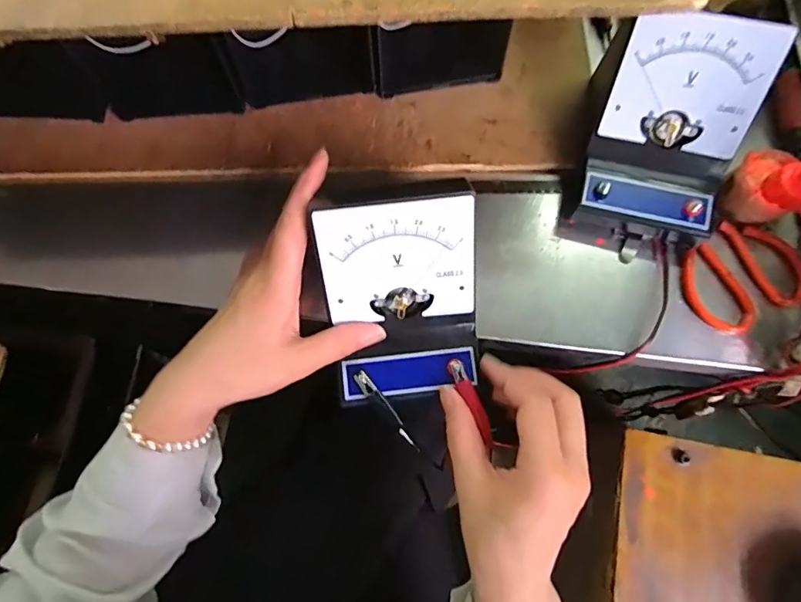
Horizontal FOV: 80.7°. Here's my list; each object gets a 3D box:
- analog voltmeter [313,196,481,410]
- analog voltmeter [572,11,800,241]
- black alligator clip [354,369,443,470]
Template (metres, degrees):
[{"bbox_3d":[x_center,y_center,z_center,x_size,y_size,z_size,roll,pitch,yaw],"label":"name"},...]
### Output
[{"bbox_3d":[0.003,0.002,0.287,0.090,0.075,0.100,-8,75,-2],"label":"analog voltmeter"},{"bbox_3d":[0.183,-0.110,0.322,0.105,0.096,0.108,12,75,3],"label":"analog voltmeter"},{"bbox_3d":[-0.010,0.069,0.301,0.008,0.008,0.056,-38,78,-10],"label":"black alligator clip"}]

